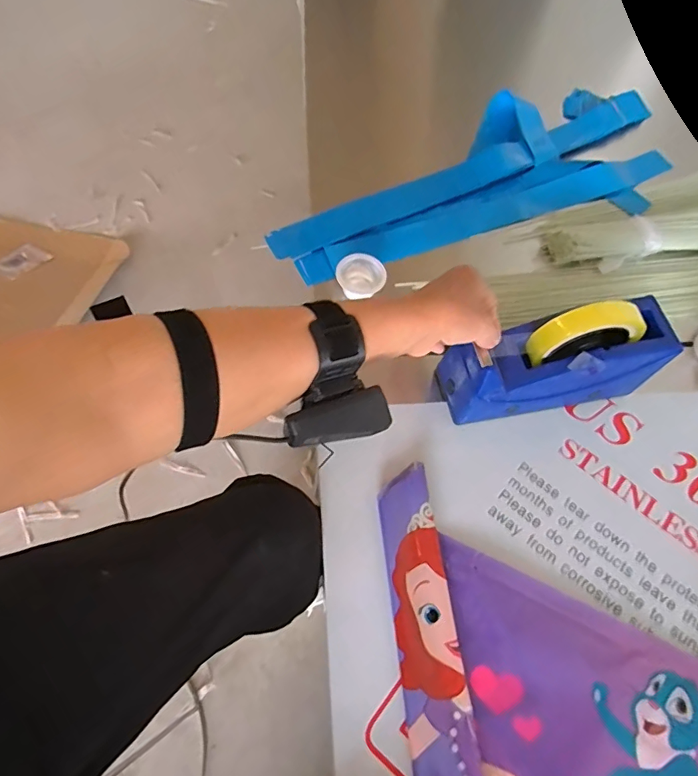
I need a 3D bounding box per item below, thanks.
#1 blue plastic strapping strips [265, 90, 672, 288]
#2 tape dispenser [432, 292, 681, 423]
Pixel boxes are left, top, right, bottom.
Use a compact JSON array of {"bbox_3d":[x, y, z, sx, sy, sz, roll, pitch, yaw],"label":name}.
[{"bbox_3d":[0.166,-0.286,0.651,0.578,0.040,0.219,-16,68,-14],"label":"blue plastic strapping strips"},{"bbox_3d":[0.202,-0.032,0.468,0.202,0.117,0.065,-8,62,-7],"label":"tape dispenser"}]

